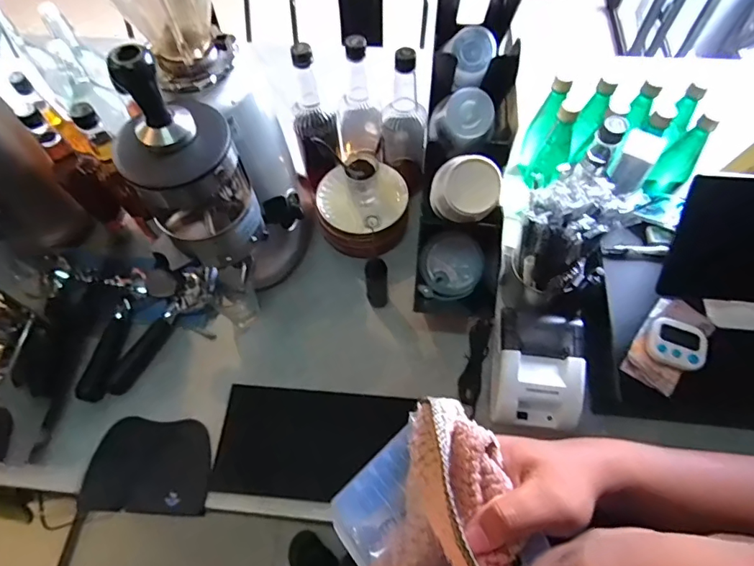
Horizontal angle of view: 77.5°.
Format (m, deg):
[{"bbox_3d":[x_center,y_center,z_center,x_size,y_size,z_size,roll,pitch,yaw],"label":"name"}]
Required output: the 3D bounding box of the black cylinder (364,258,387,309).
[{"bbox_3d":[-0.002,0.005,0.717,0.033,0.105,0.032,1,60,-1],"label":"black cylinder"}]

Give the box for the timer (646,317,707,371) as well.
[{"bbox_3d":[0.388,0.078,0.608,0.066,0.015,0.062,19,62,9],"label":"timer"}]

